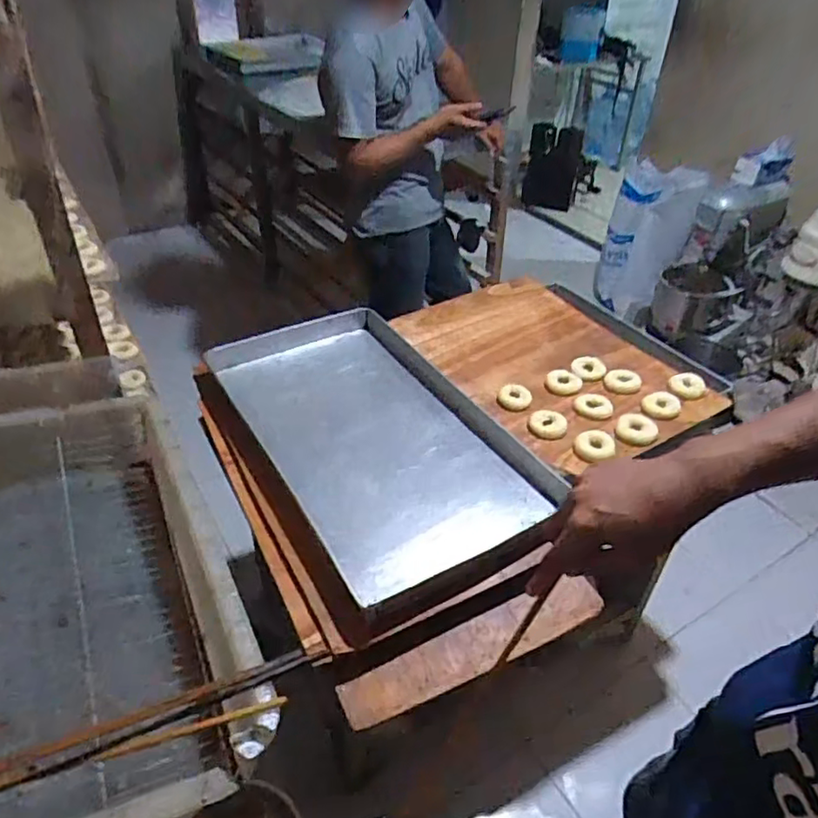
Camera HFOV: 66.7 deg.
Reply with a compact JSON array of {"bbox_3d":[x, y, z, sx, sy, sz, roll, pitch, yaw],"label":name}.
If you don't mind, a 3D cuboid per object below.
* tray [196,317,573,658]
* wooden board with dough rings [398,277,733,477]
[{"bbox_3d":[-0.073,0.042,1.093,0.427,0.057,0.680,-17,40,-25],"label":"tray"},{"bbox_3d":[0.284,-0.106,1.285,0.415,0.034,0.570,-19,41,-23],"label":"wooden board with dough rings"}]

